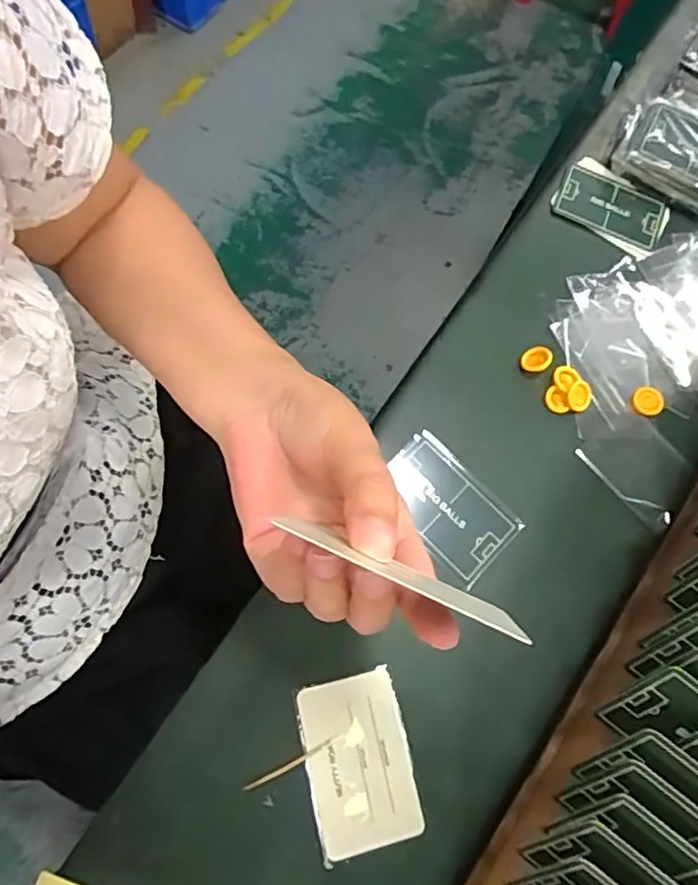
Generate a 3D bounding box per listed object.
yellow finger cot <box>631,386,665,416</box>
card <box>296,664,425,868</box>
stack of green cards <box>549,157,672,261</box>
[{"bbox_3d":[0.209,-0.029,0.416,0.021,0.004,0.020,2,71,-6],"label":"yellow finger cot"},{"bbox_3d":[0.005,0.174,0.327,0.054,0.004,0.084,-10,73,-12],"label":"card"},{"bbox_3d":[0.206,-0.185,0.472,0.086,0.006,0.066,38,72,7],"label":"stack of green cards"}]

